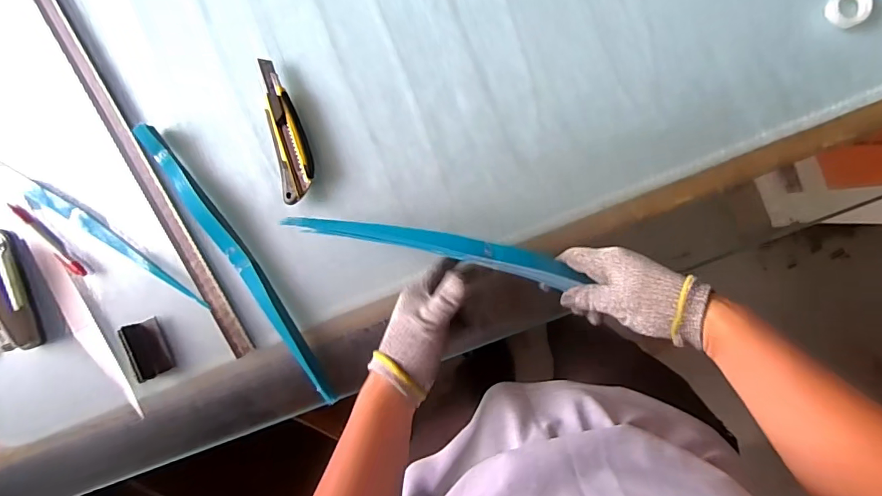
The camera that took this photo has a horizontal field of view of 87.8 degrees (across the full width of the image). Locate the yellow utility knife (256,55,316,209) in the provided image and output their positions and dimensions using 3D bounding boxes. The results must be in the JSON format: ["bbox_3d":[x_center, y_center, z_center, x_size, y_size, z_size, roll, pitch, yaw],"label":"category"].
[{"bbox_3d":[-0.172,-0.134,0.520,0.036,0.028,0.160,-11,92,6],"label":"yellow utility knife"}]

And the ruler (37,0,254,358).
[{"bbox_3d":[-0.368,-0.120,0.543,0.024,0.010,0.559,-30,90,6],"label":"ruler"}]

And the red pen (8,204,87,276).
[{"bbox_3d":[-0.475,-0.010,0.554,0.018,0.010,0.117,-45,88,6],"label":"red pen"}]

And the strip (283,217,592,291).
[{"bbox_3d":[-0.008,-0.001,0.442,0.284,0.022,0.030,12,94,5],"label":"strip"}]

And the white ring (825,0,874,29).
[{"bbox_3d":[0.411,-0.242,0.463,0.038,0.013,0.038,0,93,5],"label":"white ring"}]

